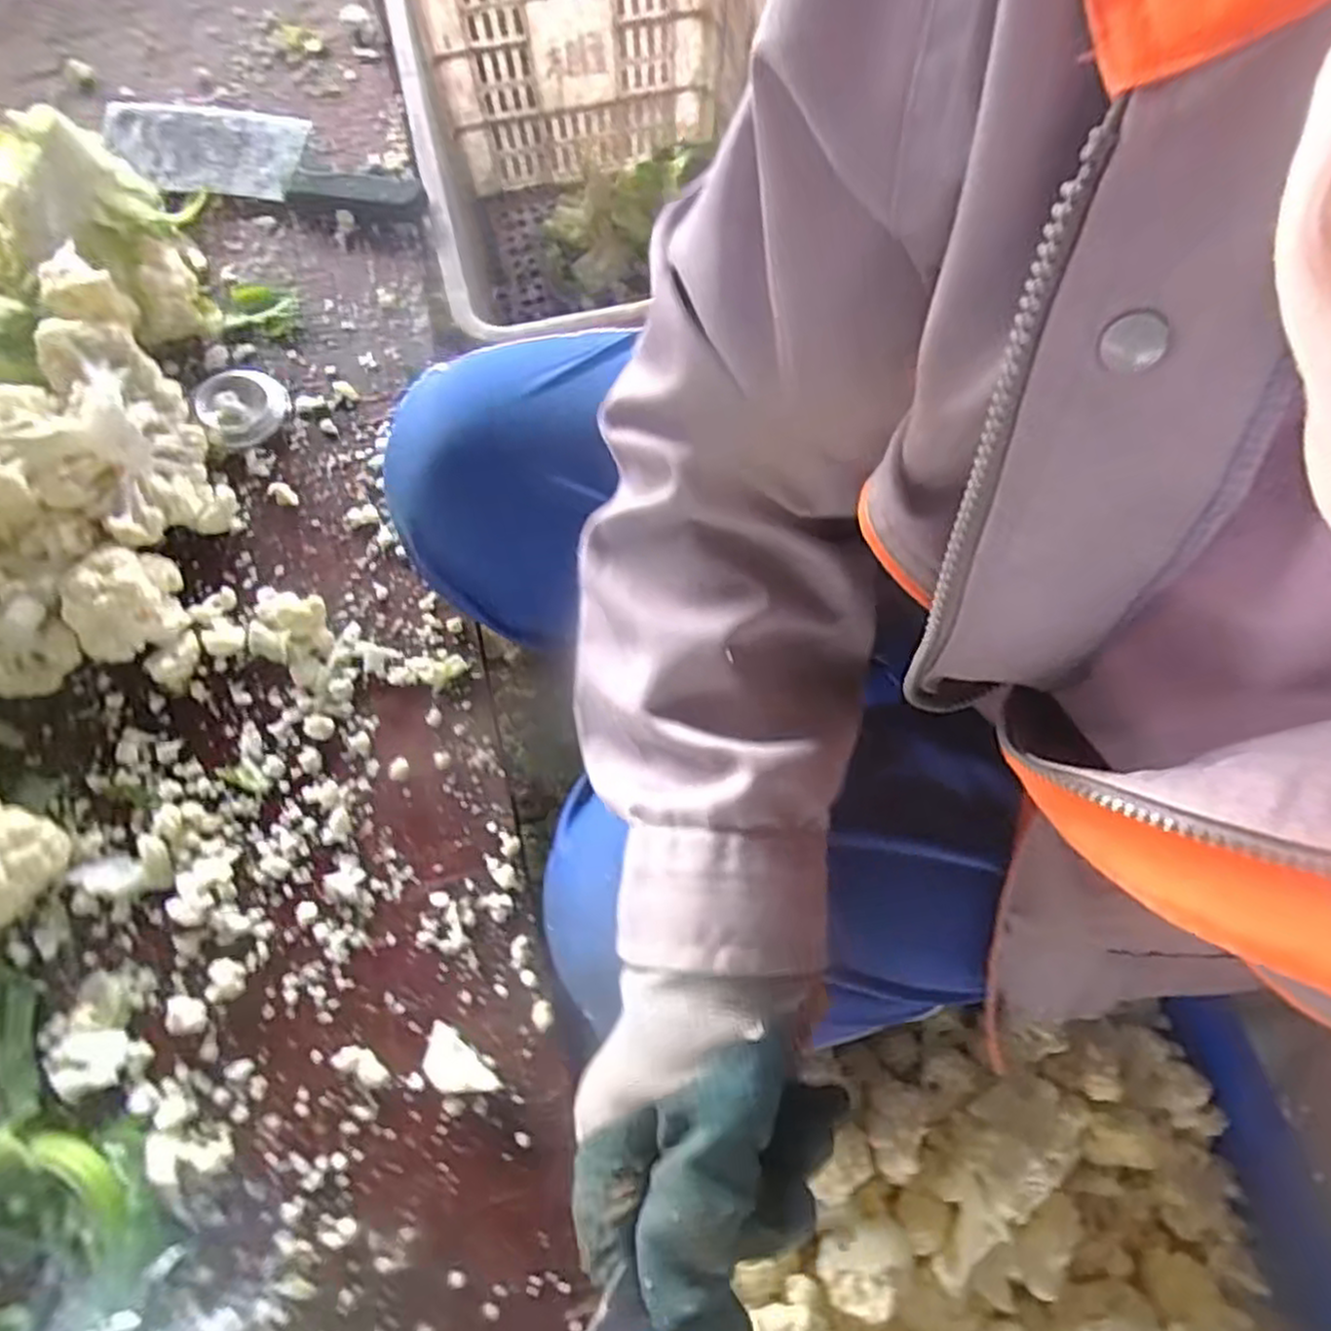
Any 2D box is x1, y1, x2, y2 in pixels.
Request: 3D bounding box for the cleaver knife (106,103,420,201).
[{"bbox_3d":[-0.319,-0.410,0.603,0.261,0.021,0.093,11,71,4],"label":"cleaver knife"}]

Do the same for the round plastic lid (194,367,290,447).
[{"bbox_3d":[-0.303,-0.188,0.537,0.059,0.021,0.058,0,71,0],"label":"round plastic lid"}]

